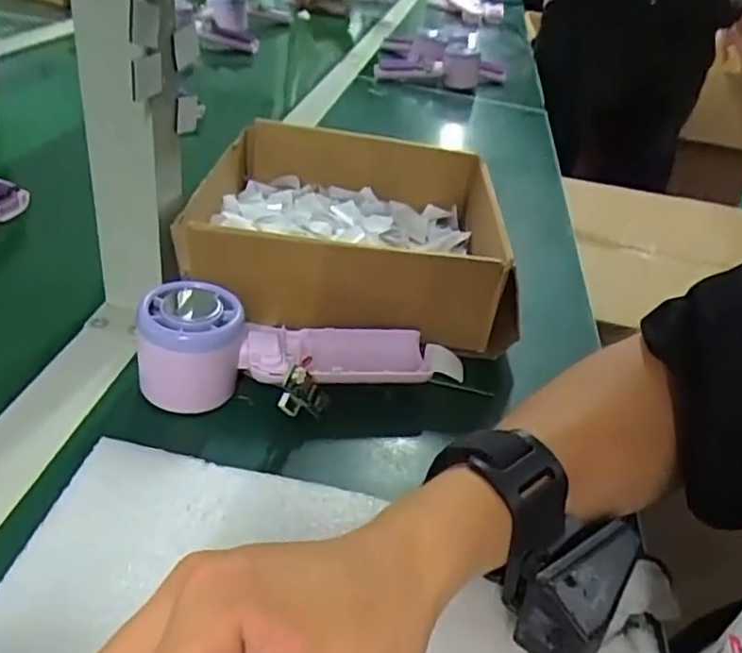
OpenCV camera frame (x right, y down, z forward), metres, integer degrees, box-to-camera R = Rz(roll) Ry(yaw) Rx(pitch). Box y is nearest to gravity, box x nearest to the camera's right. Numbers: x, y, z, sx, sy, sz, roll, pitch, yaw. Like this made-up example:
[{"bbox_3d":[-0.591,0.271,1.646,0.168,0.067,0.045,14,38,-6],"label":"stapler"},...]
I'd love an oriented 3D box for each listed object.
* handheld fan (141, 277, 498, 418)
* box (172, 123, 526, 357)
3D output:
[{"bbox_3d":[-0.029,0.012,0.378,0.198,0.050,0.063,-1,35,-15],"label":"handheld fan"},{"bbox_3d":[-0.011,-0.080,0.508,0.225,0.073,0.228,7,34,0],"label":"box"}]

